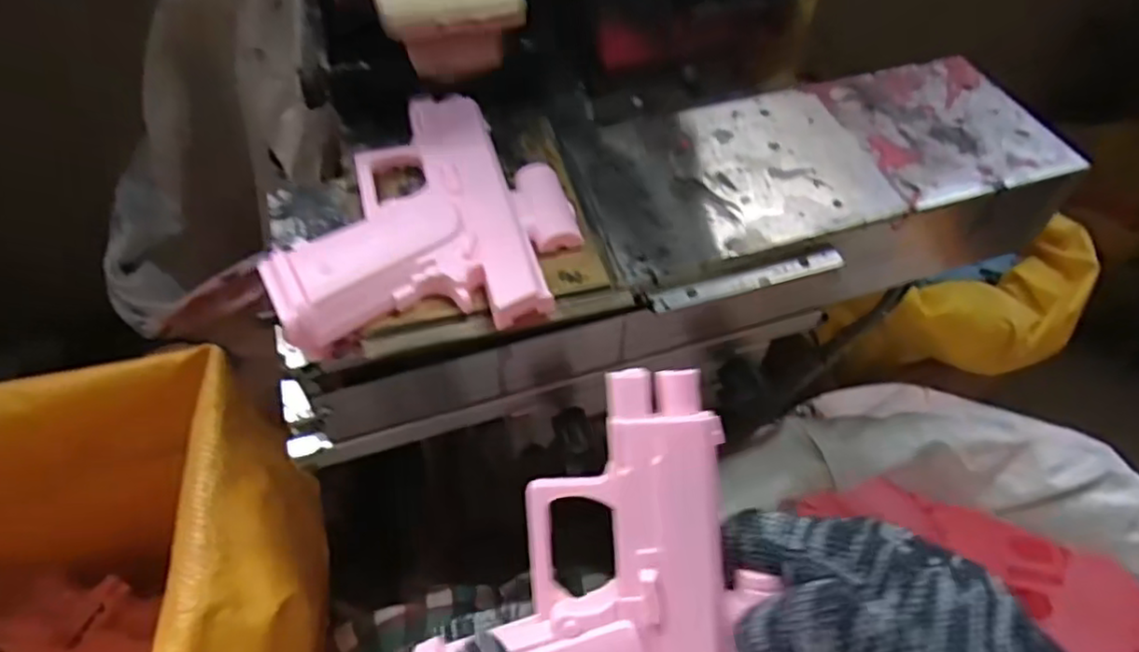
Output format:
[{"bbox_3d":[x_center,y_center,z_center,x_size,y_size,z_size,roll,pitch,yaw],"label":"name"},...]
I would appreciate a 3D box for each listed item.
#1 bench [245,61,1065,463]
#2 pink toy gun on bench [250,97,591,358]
[{"bbox_3d":[0.059,-0.048,0.372,0.420,0.105,0.125,-15,55,-13],"label":"bench"},{"bbox_3d":[-0.064,-0.052,0.303,0.123,0.020,0.128,-10,54,-9],"label":"pink toy gun on bench"}]

